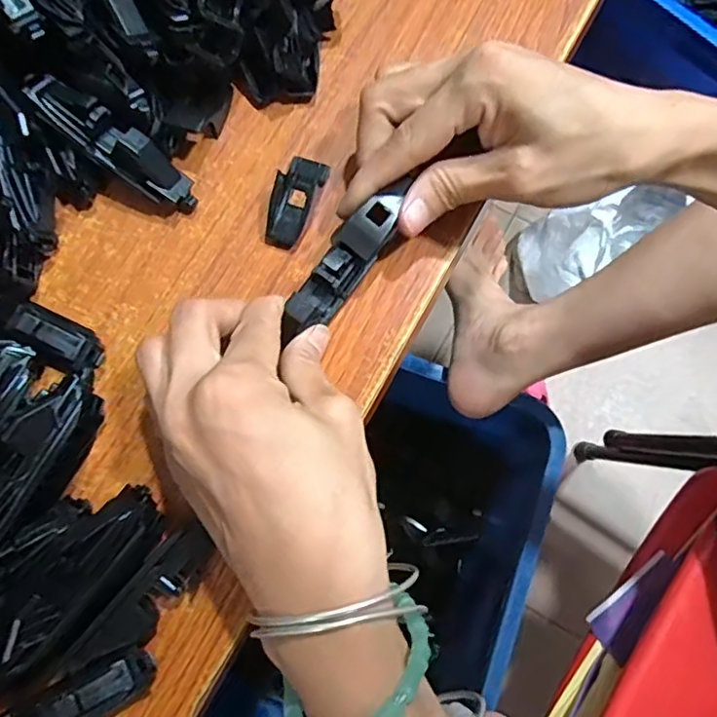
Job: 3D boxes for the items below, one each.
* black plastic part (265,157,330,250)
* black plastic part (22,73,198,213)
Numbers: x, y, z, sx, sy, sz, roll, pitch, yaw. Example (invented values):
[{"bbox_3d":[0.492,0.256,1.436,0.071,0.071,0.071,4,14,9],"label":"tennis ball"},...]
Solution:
[{"bbox_3d":[-0.029,-0.071,0.261,0.017,0.012,0.043,21,79,7],"label":"black plastic part"},{"bbox_3d":[-0.105,-0.094,0.251,0.080,0.018,0.020,36,81,-13],"label":"black plastic part"}]

